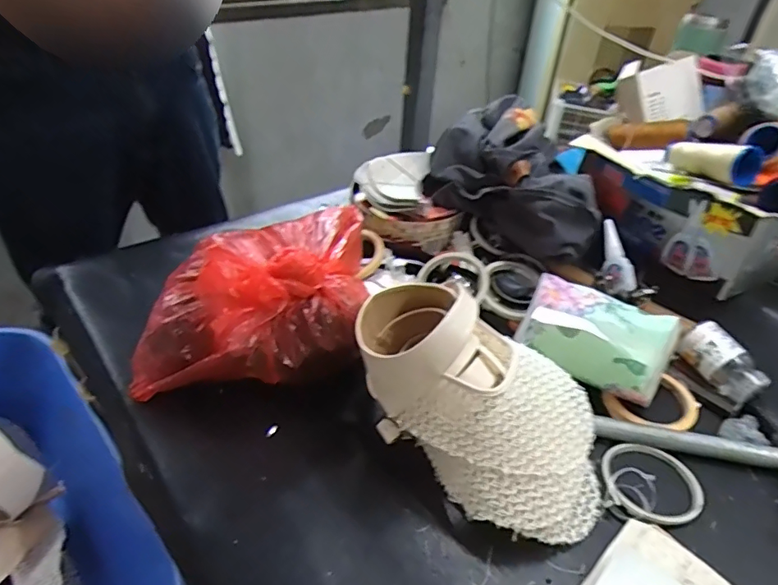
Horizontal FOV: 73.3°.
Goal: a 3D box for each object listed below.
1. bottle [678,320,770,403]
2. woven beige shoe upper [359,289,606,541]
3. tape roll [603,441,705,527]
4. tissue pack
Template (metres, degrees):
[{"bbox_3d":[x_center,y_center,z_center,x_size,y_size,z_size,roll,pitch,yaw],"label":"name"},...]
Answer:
[{"bbox_3d":[0.368,0.077,0.578,0.088,0.050,0.037,55,20,23],"label":"bottle"},{"bbox_3d":[0.084,0.091,0.474,0.248,0.140,0.150,31,46,31],"label":"woven beige shoe upper"},{"bbox_3d":[0.246,0.177,0.489,0.089,0.012,0.081,2,38,-2],"label":"tape roll"},{"bbox_3d":[0.222,0.046,0.560,0.150,0.073,0.079,24,42,24],"label":"tissue pack"}]

